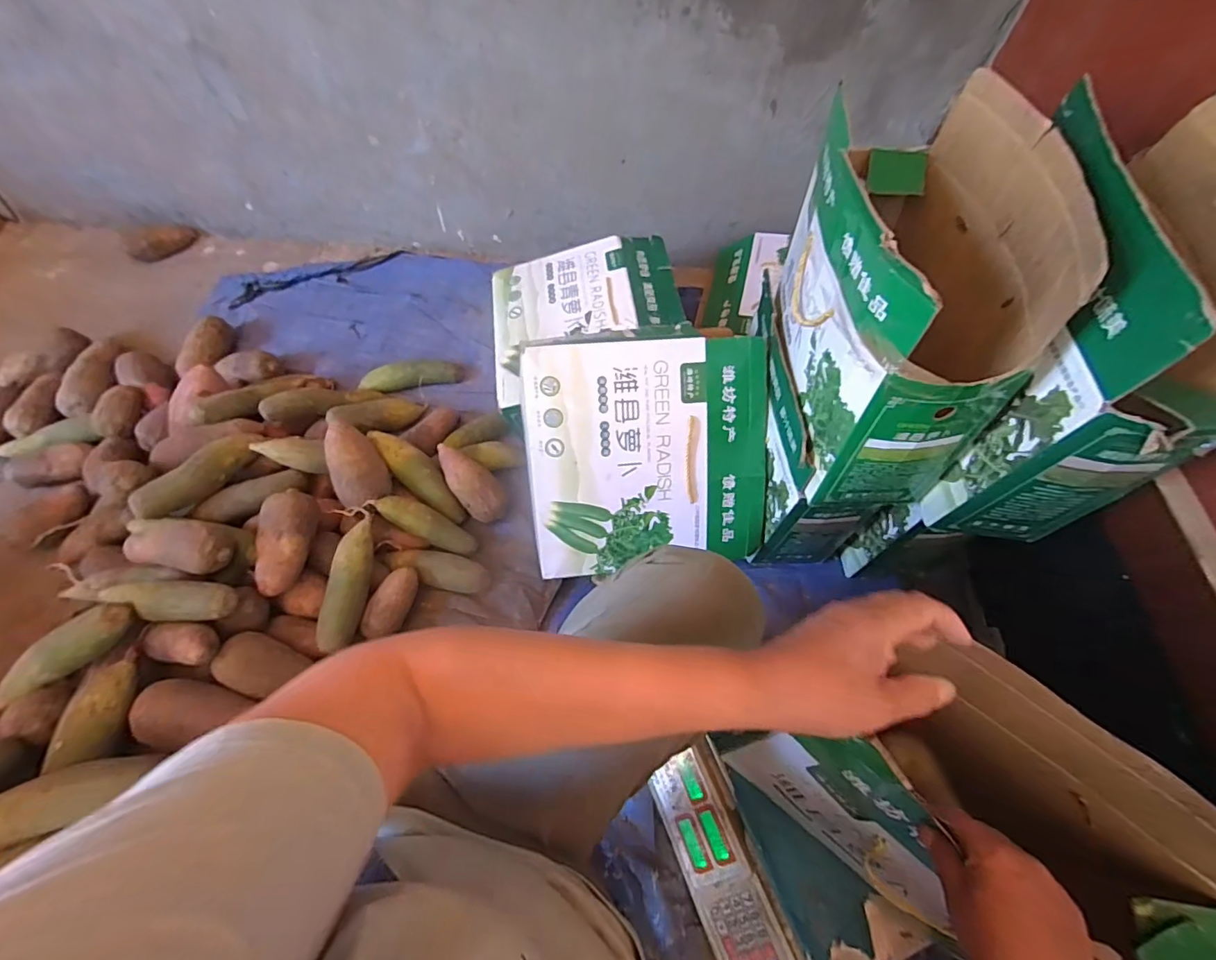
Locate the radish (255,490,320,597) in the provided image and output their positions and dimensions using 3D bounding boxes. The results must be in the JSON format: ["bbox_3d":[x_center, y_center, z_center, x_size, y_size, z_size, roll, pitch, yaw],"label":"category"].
[{"bbox_3d":[-0.498,0.094,0.795,0.067,0.060,0.156,-4,60,-4],"label":"radish"}]

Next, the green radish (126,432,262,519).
[{"bbox_3d":[-0.660,-0.012,0.834,0.059,0.059,0.198,36,65,18],"label":"green radish"}]

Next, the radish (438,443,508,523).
[{"bbox_3d":[-0.248,0.004,0.933,0.073,0.065,0.164,-41,98,-22],"label":"radish"}]

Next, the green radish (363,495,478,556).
[{"bbox_3d":[-0.311,0.078,0.882,0.181,0.056,0.053,29,61,-11],"label":"green radish"}]

